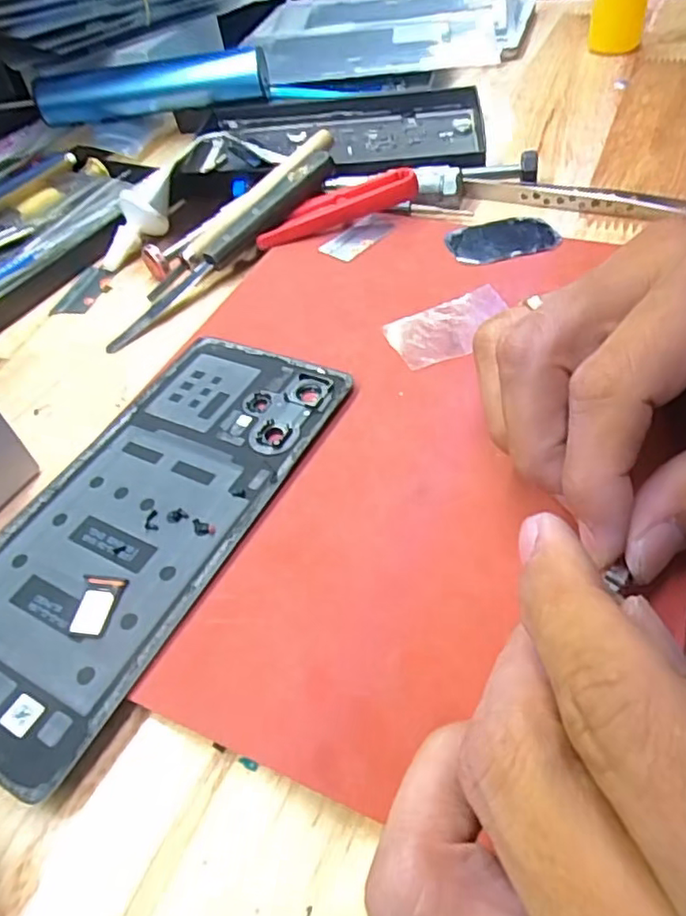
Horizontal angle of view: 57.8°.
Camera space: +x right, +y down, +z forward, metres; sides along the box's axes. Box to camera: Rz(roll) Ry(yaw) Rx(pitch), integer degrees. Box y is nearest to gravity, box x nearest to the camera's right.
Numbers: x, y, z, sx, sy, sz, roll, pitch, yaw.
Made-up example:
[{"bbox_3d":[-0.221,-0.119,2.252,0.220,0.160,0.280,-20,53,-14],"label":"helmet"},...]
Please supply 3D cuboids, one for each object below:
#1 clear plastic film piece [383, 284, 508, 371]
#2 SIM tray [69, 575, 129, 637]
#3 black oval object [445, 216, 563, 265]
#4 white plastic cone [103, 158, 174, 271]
[{"bbox_3d":[0.043,-0.052,0.246,0.049,0.004,0.033,-19,49,-8],"label":"clear plastic film piece"},{"bbox_3d":[-0.070,0.041,0.176,0.013,0.004,0.017,4,50,9],"label":"SIM tray"},{"bbox_3d":[0.076,-0.102,0.286,0.056,0.004,0.032,-14,48,-4],"label":"black oval object"},{"bbox_3d":[-0.102,-0.122,0.314,0.059,0.023,0.017,-51,52,17],"label":"white plastic cone"}]

